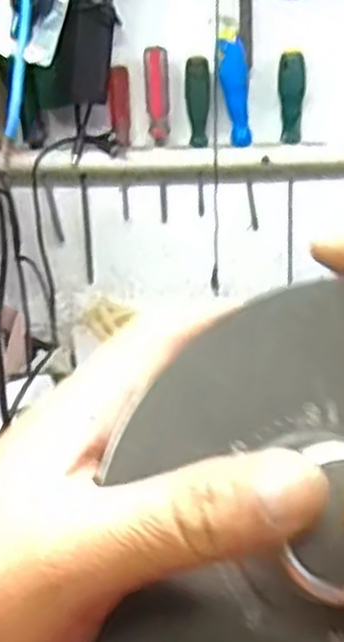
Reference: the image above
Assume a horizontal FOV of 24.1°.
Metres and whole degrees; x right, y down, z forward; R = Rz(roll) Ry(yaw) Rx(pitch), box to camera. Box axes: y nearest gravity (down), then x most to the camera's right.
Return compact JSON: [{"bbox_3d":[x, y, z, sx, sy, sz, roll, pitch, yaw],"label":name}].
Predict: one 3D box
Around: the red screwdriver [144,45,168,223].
[{"bbox_3d":[-0.014,-0.182,0.797,0.020,0.170,0.026,0,24,3],"label":"red screwdriver"}]

